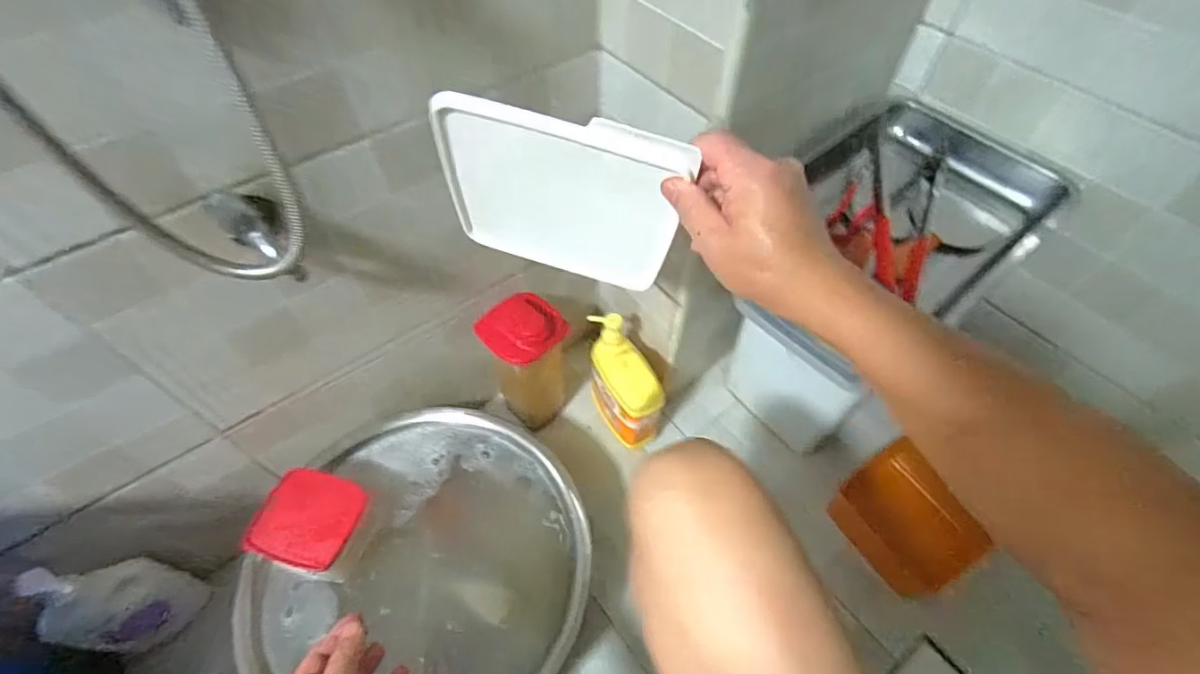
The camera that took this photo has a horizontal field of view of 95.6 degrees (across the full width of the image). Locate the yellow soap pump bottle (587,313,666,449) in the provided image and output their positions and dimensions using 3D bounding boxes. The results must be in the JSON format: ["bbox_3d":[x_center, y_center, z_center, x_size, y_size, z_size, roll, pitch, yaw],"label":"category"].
[{"bbox_3d":[0.041,0.080,0.906,0.078,0.205,0.157,-35,62,-23],"label":"yellow soap pump bottle"}]

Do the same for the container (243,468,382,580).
[{"bbox_3d":[-0.369,0.250,0.726,0.116,0.113,0.118,12,56,7],"label":"container"}]

